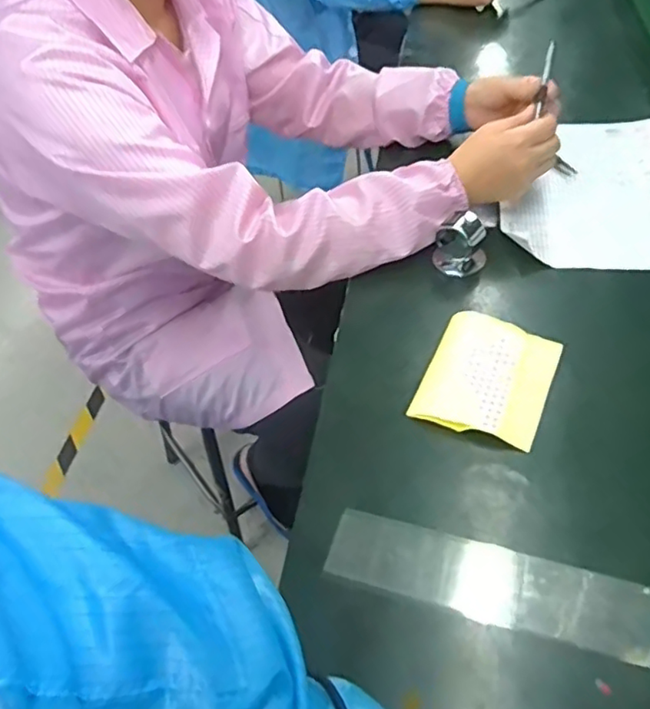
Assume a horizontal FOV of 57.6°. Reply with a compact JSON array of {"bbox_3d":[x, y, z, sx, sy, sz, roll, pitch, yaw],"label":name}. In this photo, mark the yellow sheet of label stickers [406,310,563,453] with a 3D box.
[{"bbox_3d":[0.136,0.017,0.495,0.097,0.018,0.115,18,53,21],"label":"yellow sheet of label stickers"}]

